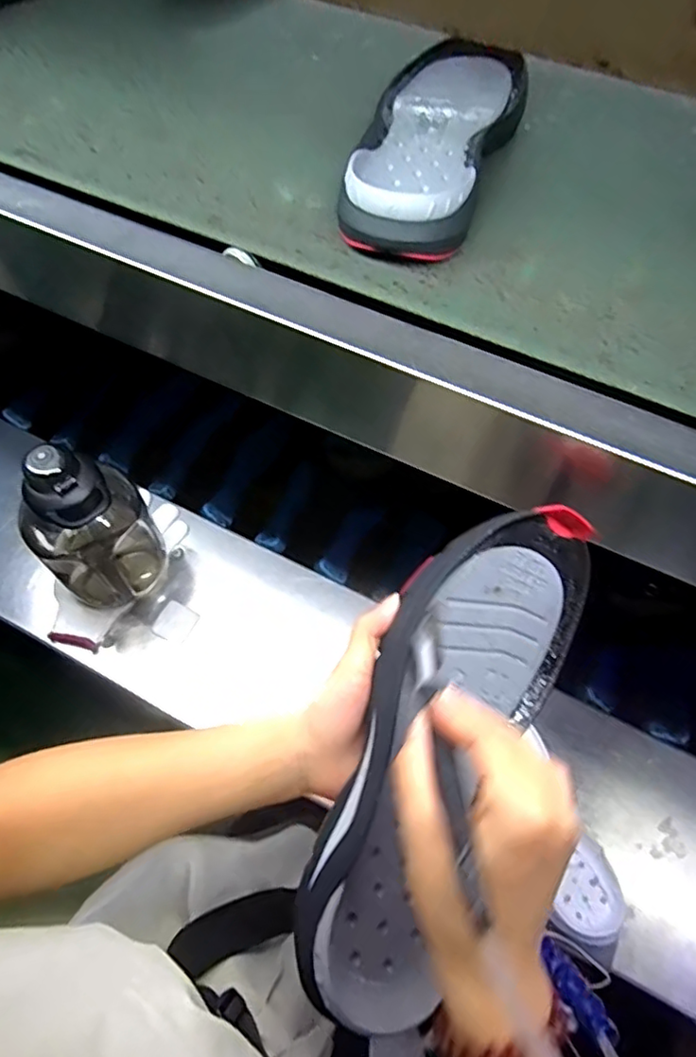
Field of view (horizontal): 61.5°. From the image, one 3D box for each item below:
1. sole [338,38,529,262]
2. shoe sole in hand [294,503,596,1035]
[{"bbox_3d":[0.065,-0.292,0.434,0.095,0.038,0.242,17,64,12],"label":"sole"},{"bbox_3d":[0.058,0.122,0.348,0.108,0.050,0.294,28,78,-19],"label":"shoe sole in hand"}]

